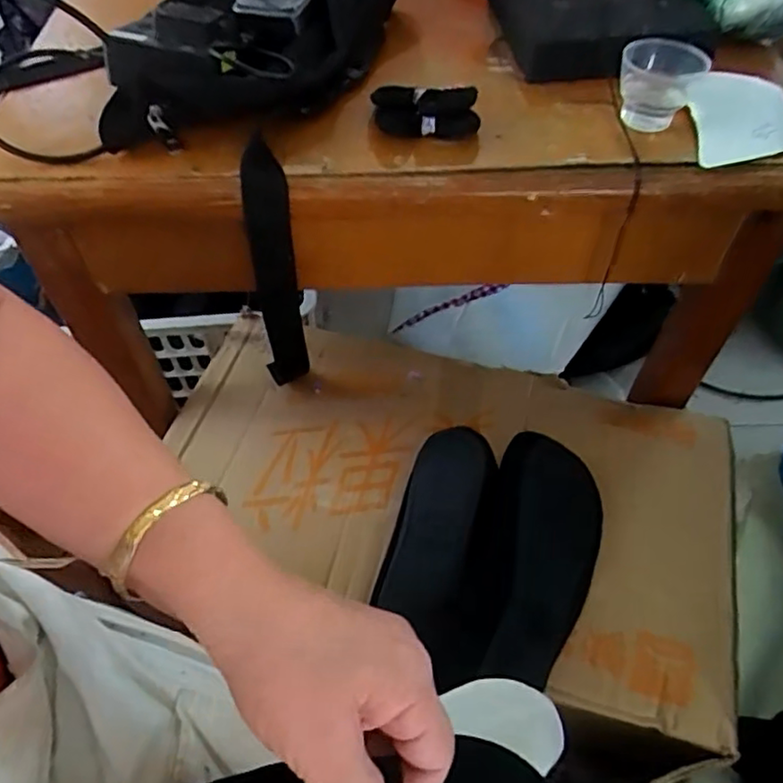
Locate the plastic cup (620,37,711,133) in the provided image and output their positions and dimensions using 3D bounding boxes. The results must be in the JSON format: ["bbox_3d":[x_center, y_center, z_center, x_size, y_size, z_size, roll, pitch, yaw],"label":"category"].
[{"bbox_3d":[0.192,-0.223,0.453,0.051,0.046,0.055,0,55,0],"label":"plastic cup"}]

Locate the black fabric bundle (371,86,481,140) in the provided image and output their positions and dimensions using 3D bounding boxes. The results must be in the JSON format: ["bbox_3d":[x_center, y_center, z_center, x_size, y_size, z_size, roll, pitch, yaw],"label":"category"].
[{"bbox_3d":[0.024,-0.199,0.448,0.075,0.021,0.040,8,55,6],"label":"black fabric bundle"}]

